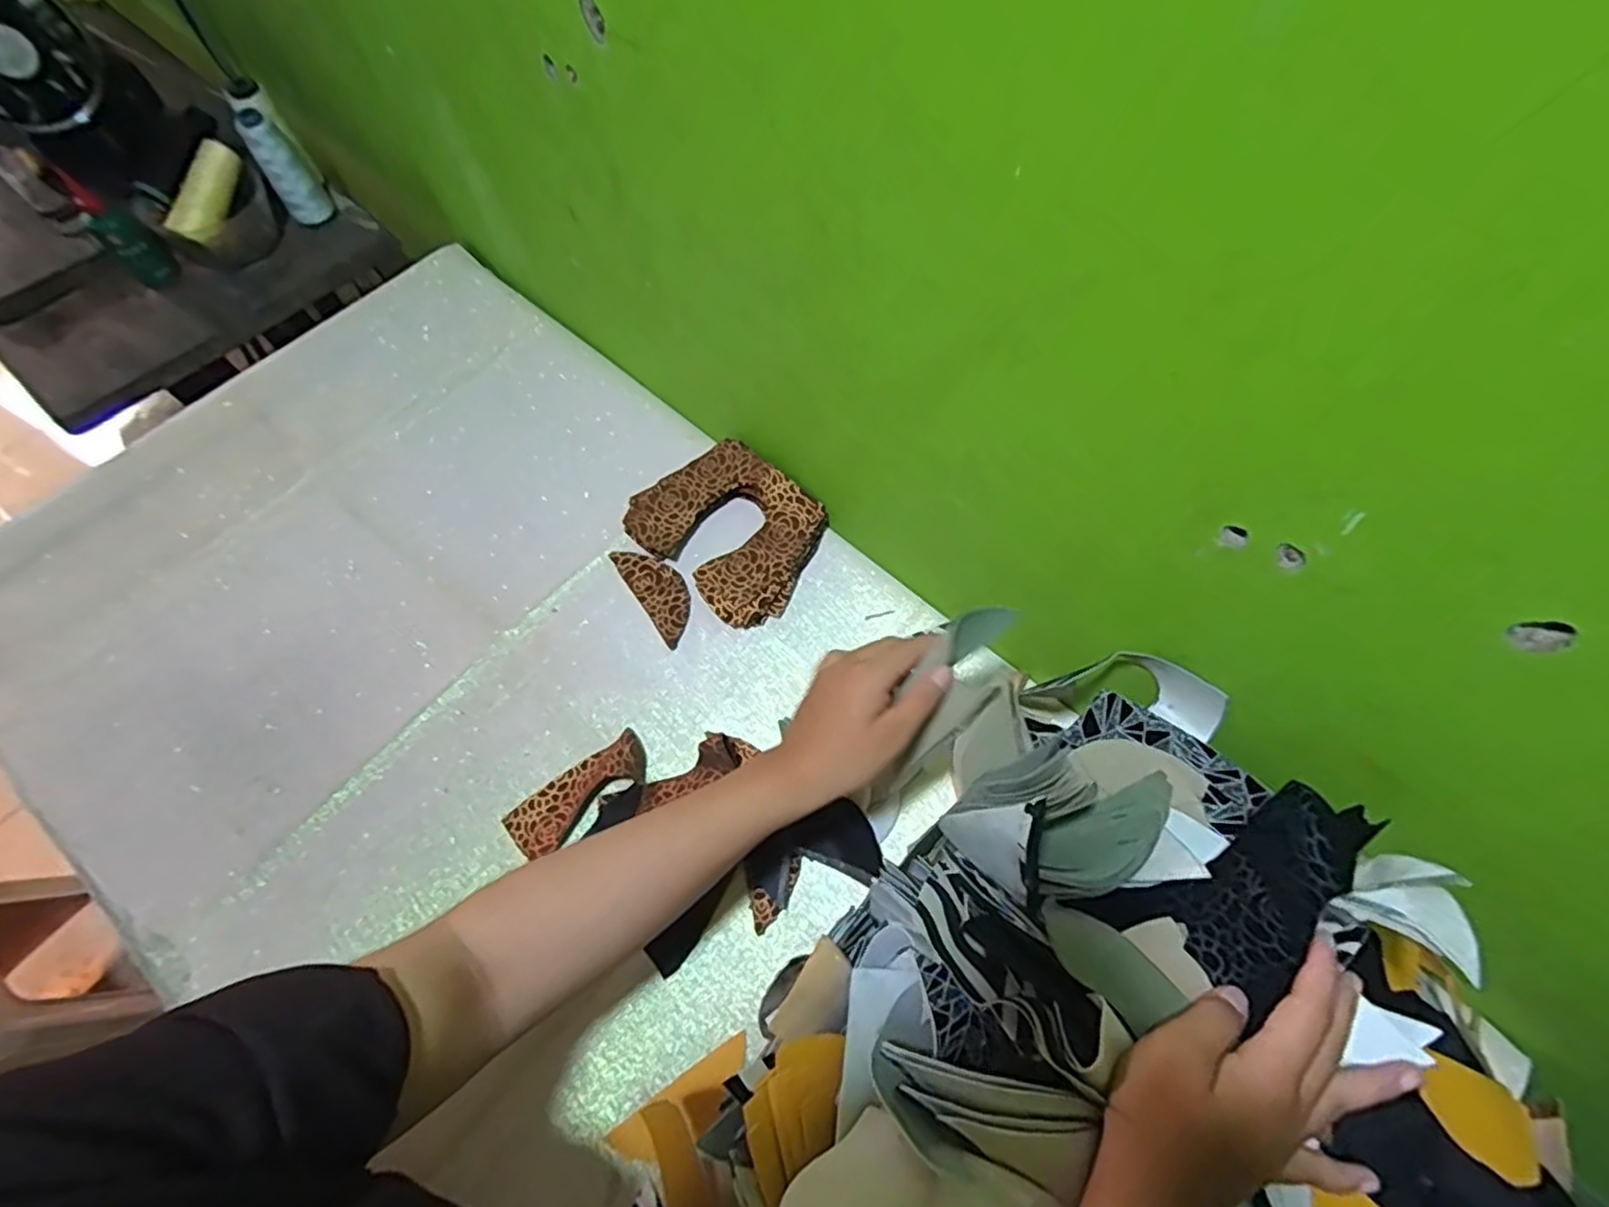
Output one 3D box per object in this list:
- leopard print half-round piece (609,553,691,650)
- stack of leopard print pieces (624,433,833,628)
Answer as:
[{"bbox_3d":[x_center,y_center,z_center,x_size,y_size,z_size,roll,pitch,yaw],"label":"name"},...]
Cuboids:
[{"bbox_3d":[-0.130,-0.013,0.617,0.044,0.005,0.102,-33,71,-16],"label":"leopard print half-round piece"},{"bbox_3d":[-0.072,-0.072,0.628,0.176,0.035,0.136,38,70,14],"label":"stack of leopard print pieces"}]

